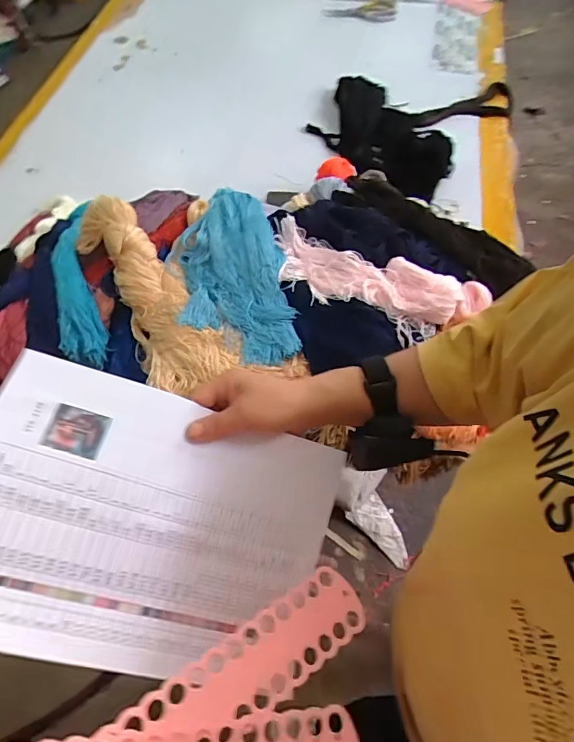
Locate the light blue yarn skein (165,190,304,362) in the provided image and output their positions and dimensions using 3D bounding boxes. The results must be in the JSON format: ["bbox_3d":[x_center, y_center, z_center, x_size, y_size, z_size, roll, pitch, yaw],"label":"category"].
[{"bbox_3d":[-0.093,-0.162,0.772,0.173,0.042,0.337,-15,61,-8],"label":"light blue yarn skein"}]

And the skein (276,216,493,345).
[{"bbox_3d":[0.134,-0.145,0.732,0.342,0.039,0.127,20,62,12],"label":"skein"}]

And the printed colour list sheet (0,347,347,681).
[{"bbox_3d":[-0.106,0.122,0.379,0.289,0.023,0.203,23,67,-18],"label":"printed colour list sheet"}]

